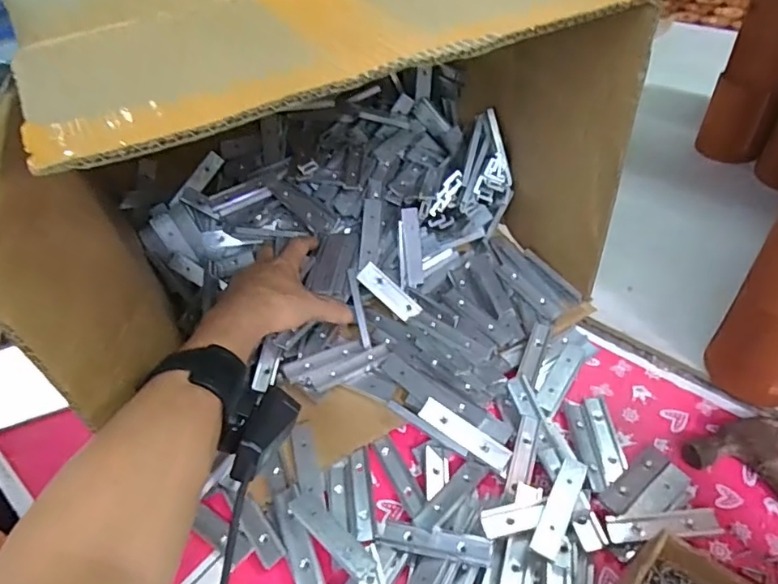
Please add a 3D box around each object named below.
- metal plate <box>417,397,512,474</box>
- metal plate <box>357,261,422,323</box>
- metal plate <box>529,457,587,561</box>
[{"bbox_3d":[0.062,0.116,0.439,0.080,0.006,0.018,32,55,13],"label":"metal plate"},{"bbox_3d":[0.000,0.001,0.532,0.069,0.006,0.024,42,69,-2],"label":"metal plate"},{"bbox_3d":[0.121,0.150,0.376,0.018,0.004,0.074,22,49,23],"label":"metal plate"}]

